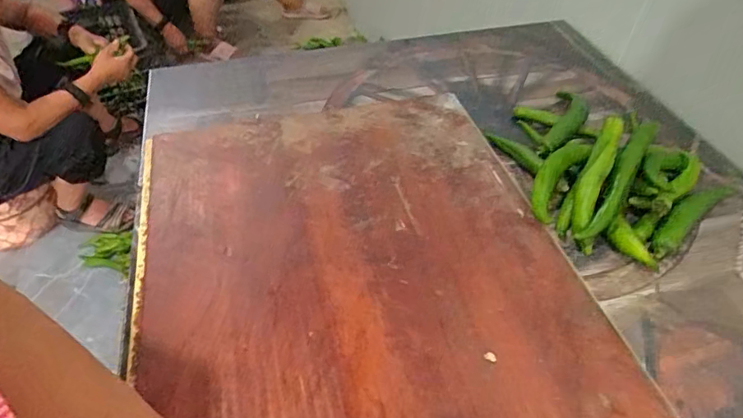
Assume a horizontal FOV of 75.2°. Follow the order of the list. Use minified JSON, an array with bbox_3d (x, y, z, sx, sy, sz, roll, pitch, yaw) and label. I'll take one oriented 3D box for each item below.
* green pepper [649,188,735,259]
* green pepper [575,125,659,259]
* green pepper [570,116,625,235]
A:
[{"bbox_3d":[0.334,0.010,0.517,0.139,0.020,0.028,-28,53,-29],"label":"green pepper"},{"bbox_3d":[0.262,-0.032,0.508,0.023,0.029,0.170,28,73,22],"label":"green pepper"},{"bbox_3d":[0.243,-0.045,0.523,0.024,0.032,0.158,22,63,17],"label":"green pepper"}]

